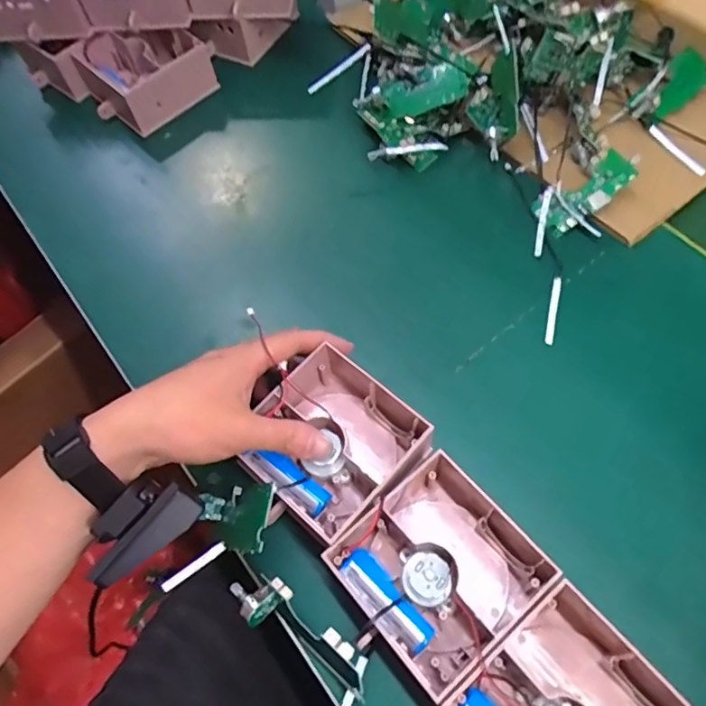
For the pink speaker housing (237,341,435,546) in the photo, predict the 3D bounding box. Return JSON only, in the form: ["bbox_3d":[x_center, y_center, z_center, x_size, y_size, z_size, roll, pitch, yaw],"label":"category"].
[{"bbox_3d":[-0.012,0.063,0.393,0.107,0.051,0.109,35,70,19],"label":"pink speaker housing"}]

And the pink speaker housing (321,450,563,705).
[{"bbox_3d":[0.053,0.131,0.348,0.108,0.036,0.102,-42,68,-17],"label":"pink speaker housing"}]

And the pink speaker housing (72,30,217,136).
[{"bbox_3d":[-0.211,-0.294,0.593,0.097,0.055,0.130,37,70,20],"label":"pink speaker housing"}]

